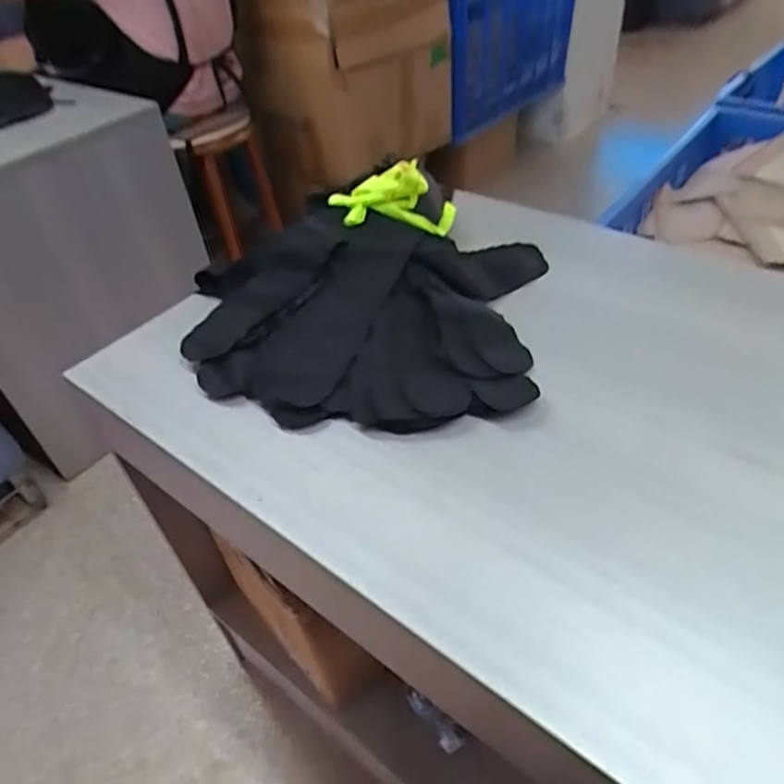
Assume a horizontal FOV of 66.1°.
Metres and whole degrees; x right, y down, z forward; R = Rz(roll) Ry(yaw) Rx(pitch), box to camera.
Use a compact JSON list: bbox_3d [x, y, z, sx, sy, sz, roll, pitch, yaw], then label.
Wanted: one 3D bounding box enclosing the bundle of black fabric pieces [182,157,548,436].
[{"bbox_3d":[-0.036,-0.130,0.690,0.403,0.129,0.364,5,41,8],"label":"bundle of black fabric pieces"}]

